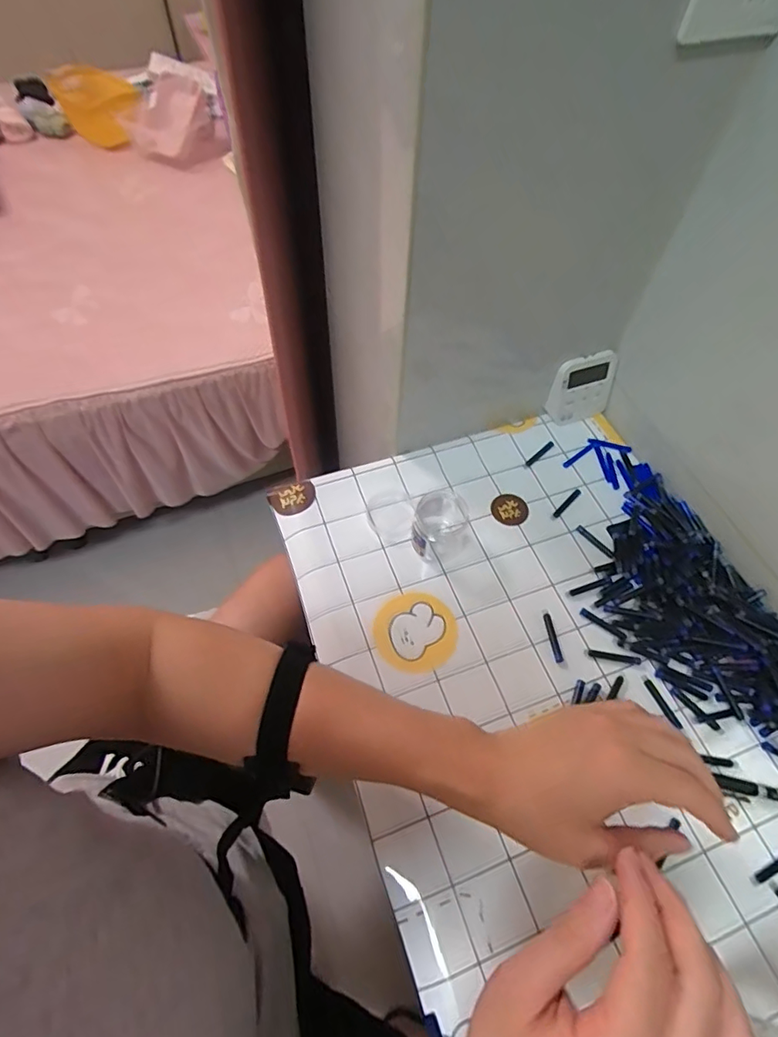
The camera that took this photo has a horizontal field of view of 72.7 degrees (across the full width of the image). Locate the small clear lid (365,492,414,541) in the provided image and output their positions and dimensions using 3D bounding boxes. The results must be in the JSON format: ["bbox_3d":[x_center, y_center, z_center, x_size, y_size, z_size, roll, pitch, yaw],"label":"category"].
[{"bbox_3d":[0.000,-0.004,0.557,0.048,0.009,0.058,7,60,3],"label":"small clear lid"}]

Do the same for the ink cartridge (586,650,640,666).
[{"bbox_3d":[0.211,0.130,0.494,0.048,0.004,0.008,8,60,4],"label":"ink cartridge"}]

